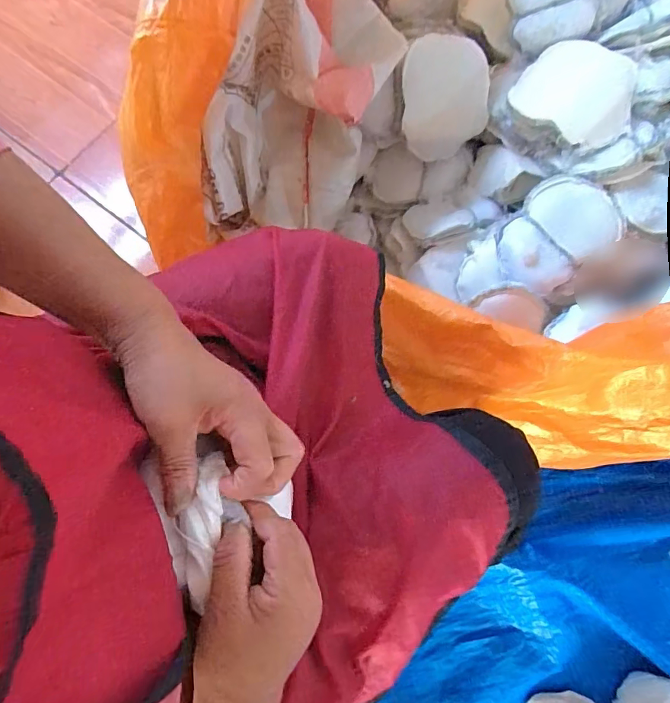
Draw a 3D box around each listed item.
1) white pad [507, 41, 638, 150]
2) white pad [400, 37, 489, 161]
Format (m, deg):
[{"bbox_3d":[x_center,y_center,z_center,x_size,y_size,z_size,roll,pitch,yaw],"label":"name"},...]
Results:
[{"bbox_3d":[0.368,-0.394,0.690,0.167,0.033,0.155,36,78,10],"label":"white pad"},{"bbox_3d":[0.183,-0.417,0.765,0.134,0.177,0.011,1,34,12],"label":"white pad"}]

